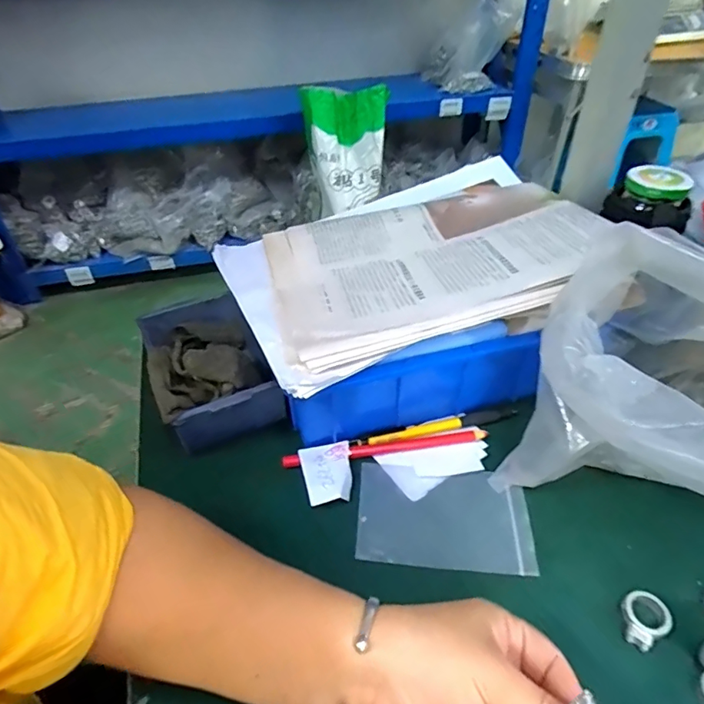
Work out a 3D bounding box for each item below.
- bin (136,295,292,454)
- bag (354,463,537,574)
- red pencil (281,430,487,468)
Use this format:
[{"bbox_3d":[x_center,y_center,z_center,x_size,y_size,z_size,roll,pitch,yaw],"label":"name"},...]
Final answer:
[{"bbox_3d":[-0.132,0.010,0.445,0.096,0.064,0.155,-17,43,-17],"label":"bin"},{"bbox_3d":[0.068,0.122,0.362,0.123,0.005,0.078,4,41,6],"label":"bag"},{"bbox_3d":[0.028,0.079,0.405,0.168,0.008,0.011,-6,41,-6],"label":"red pencil"}]

